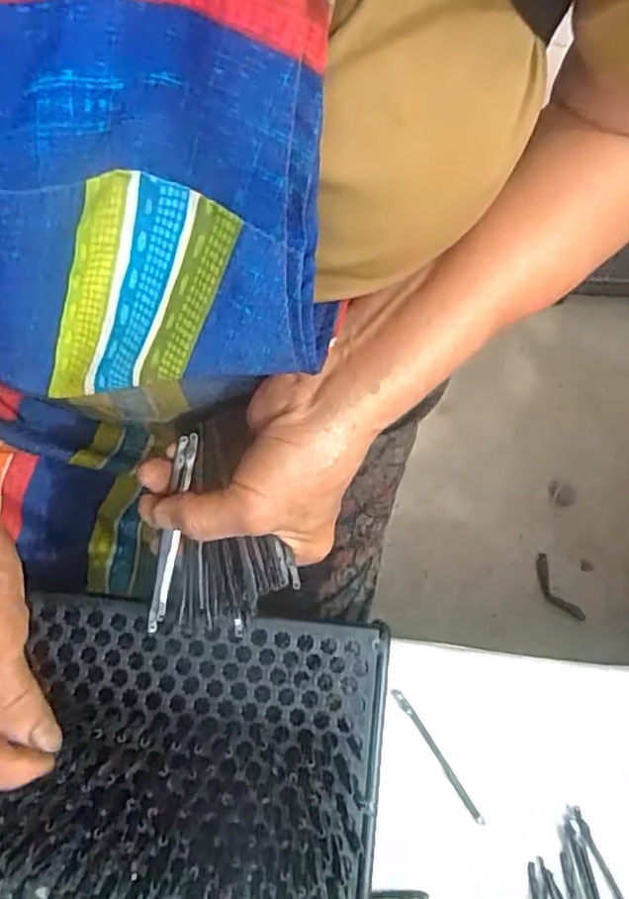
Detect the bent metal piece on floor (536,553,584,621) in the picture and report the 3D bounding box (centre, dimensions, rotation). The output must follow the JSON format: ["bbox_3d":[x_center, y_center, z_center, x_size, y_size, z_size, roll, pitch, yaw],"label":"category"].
[{"bbox_3d":[0.358,0.209,0.919,0.033,0.016,0.106,-23,75,-9],"label":"bent metal piece on floor"}]

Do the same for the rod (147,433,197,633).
[{"bbox_3d":[-0.070,0.040,0.303,0.008,0.005,0.095,9,82,1],"label":"rod"}]

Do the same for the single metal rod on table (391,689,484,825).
[{"bbox_3d":[0.074,0.183,0.369,0.006,0.006,0.088,-33,77,-11],"label":"single metal rod on table"}]

